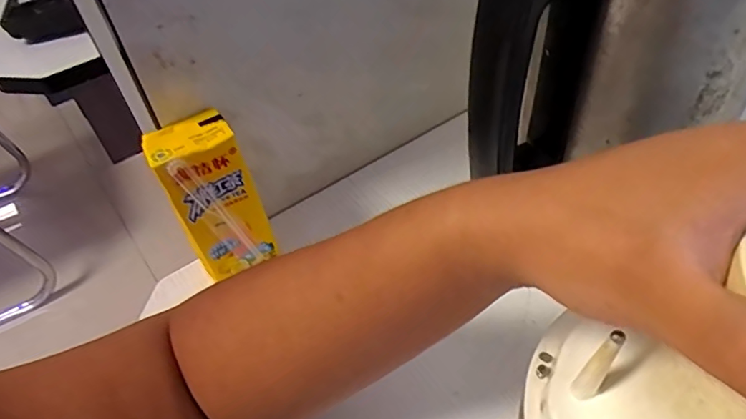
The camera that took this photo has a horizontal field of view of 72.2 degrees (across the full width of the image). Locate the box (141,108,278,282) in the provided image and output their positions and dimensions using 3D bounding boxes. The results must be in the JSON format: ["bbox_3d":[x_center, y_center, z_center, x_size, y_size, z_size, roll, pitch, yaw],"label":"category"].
[{"bbox_3d":[-0.116,-0.004,0.375,0.060,0.128,0.042,-24,50,-15],"label":"box"}]

